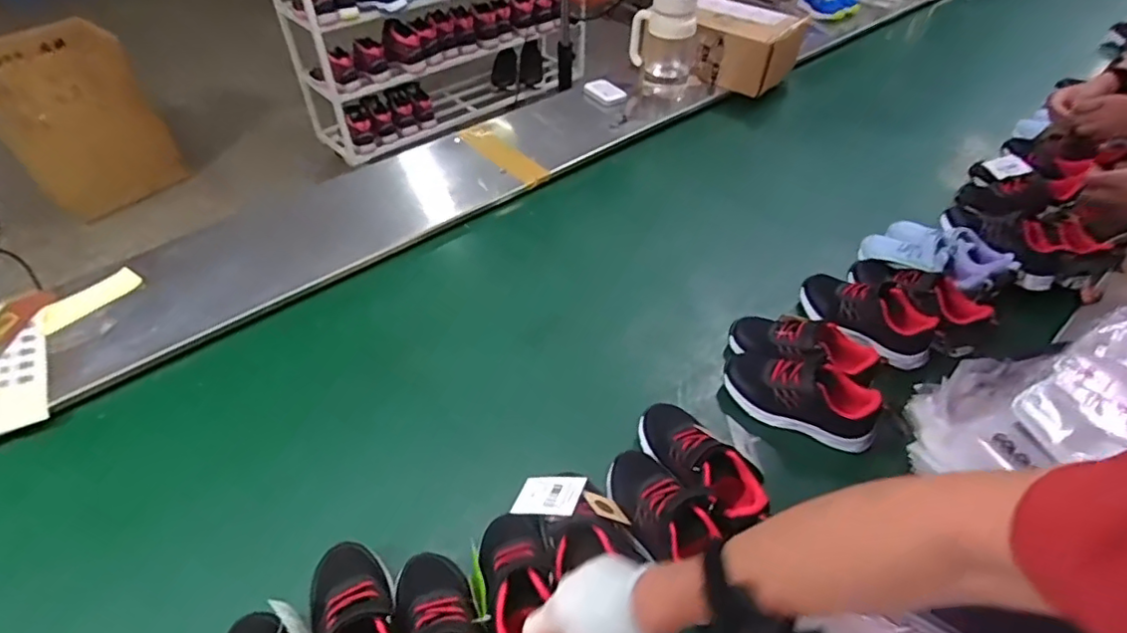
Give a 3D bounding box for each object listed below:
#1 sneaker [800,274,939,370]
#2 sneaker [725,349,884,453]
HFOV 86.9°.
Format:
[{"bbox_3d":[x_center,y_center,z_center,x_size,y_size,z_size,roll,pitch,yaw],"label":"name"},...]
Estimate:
[{"bbox_3d":[0.432,-0.005,0.859,0.189,0.068,0.090,26,51,23],"label":"sneaker"},{"bbox_3d":[0.299,0.096,0.756,0.183,0.065,0.082,17,48,16],"label":"sneaker"}]

